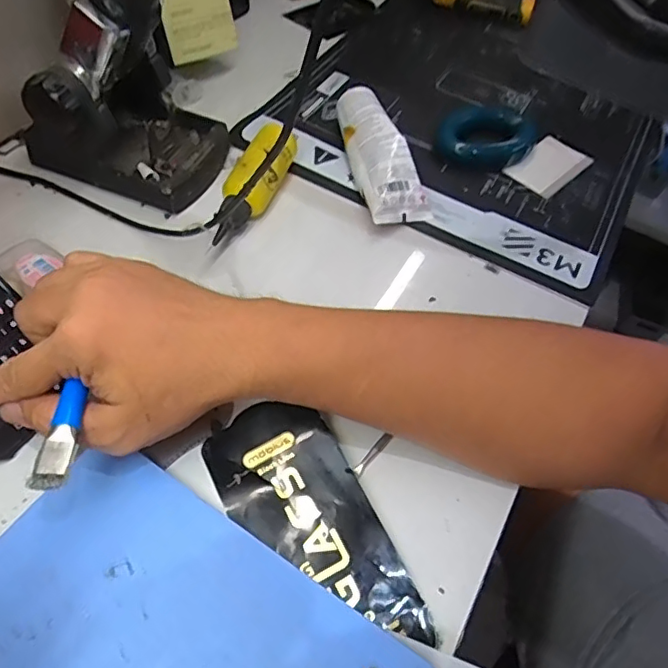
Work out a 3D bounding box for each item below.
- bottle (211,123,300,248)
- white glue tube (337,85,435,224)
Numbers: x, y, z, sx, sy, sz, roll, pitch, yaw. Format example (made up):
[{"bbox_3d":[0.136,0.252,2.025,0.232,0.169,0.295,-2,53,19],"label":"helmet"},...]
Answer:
[{"bbox_3d":[-0.062,-0.115,0.449,0.032,0.041,0.114,17,54,7],"label":"bottle"},{"bbox_3d":[0.037,-0.156,0.489,0.051,0.037,0.149,-11,56,-13],"label":"white glue tube"}]

